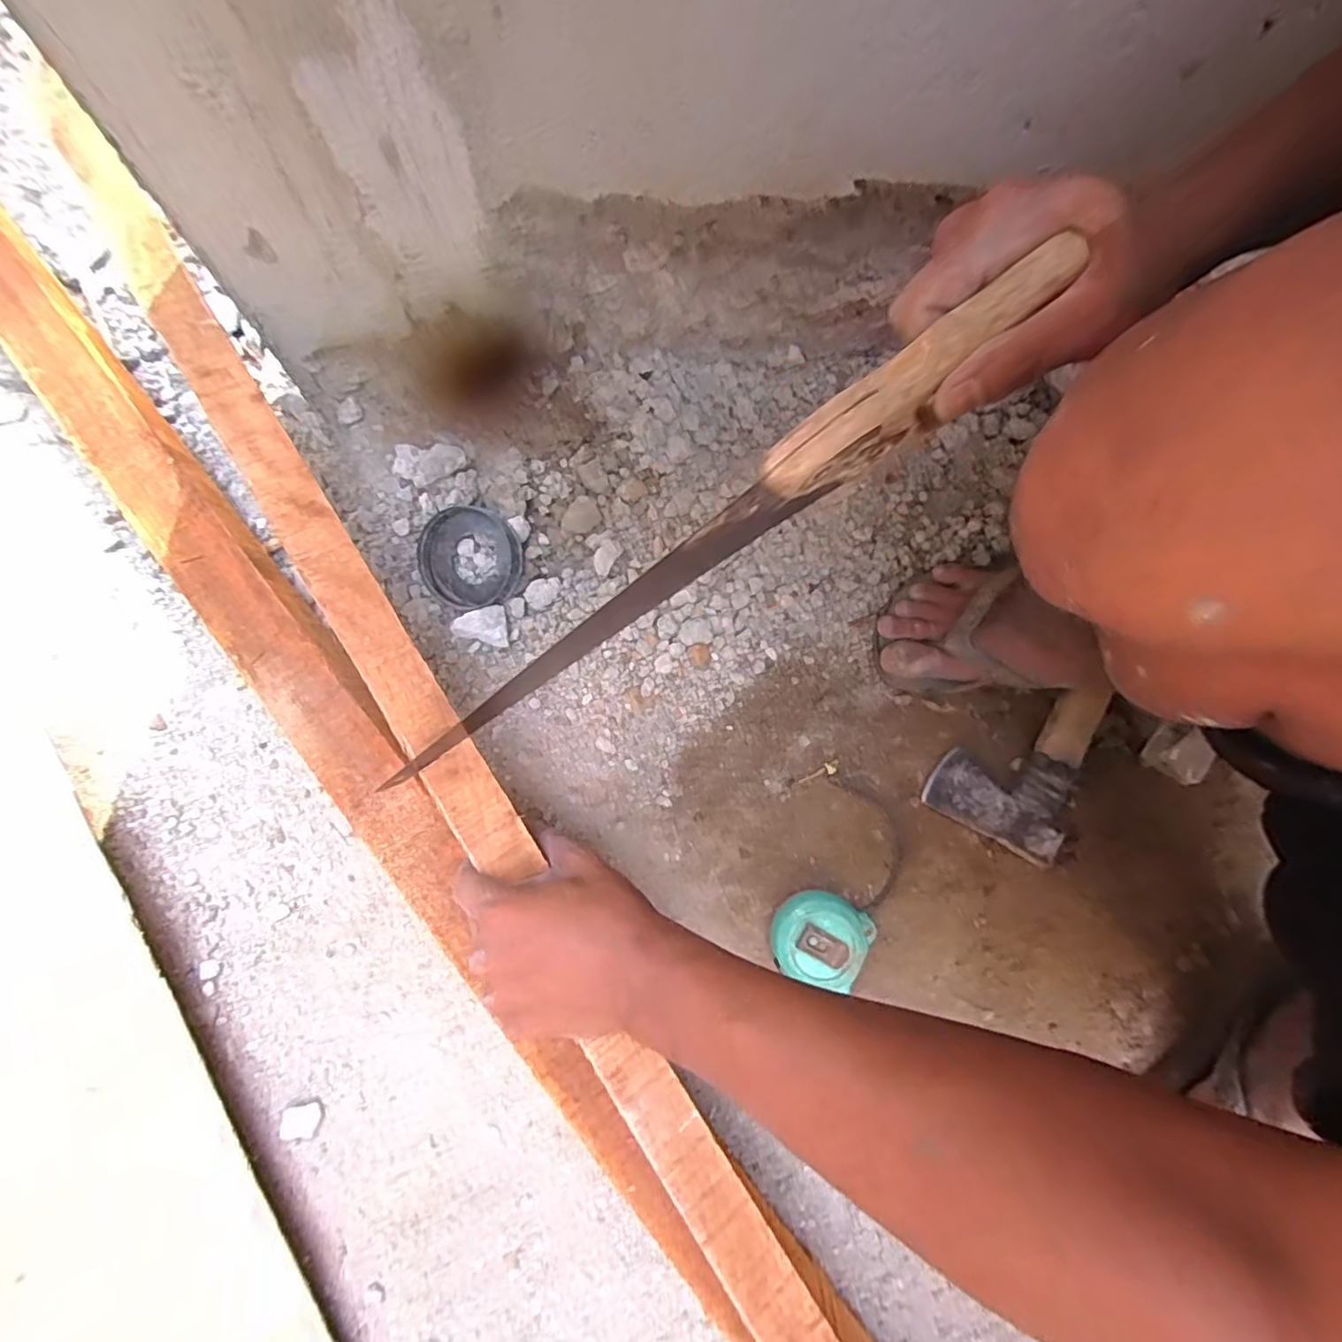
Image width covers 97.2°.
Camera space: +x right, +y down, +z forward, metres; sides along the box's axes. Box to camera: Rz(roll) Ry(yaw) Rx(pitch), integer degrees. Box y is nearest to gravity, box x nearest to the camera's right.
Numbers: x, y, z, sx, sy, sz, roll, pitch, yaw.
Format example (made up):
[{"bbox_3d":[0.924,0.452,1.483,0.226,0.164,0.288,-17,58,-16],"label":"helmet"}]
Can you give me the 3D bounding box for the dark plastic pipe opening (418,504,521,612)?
[{"bbox_3d":[-0.165,-0.092,0.486,0.084,0.025,0.079,0,80,1],"label":"dark plastic pipe opening"}]

